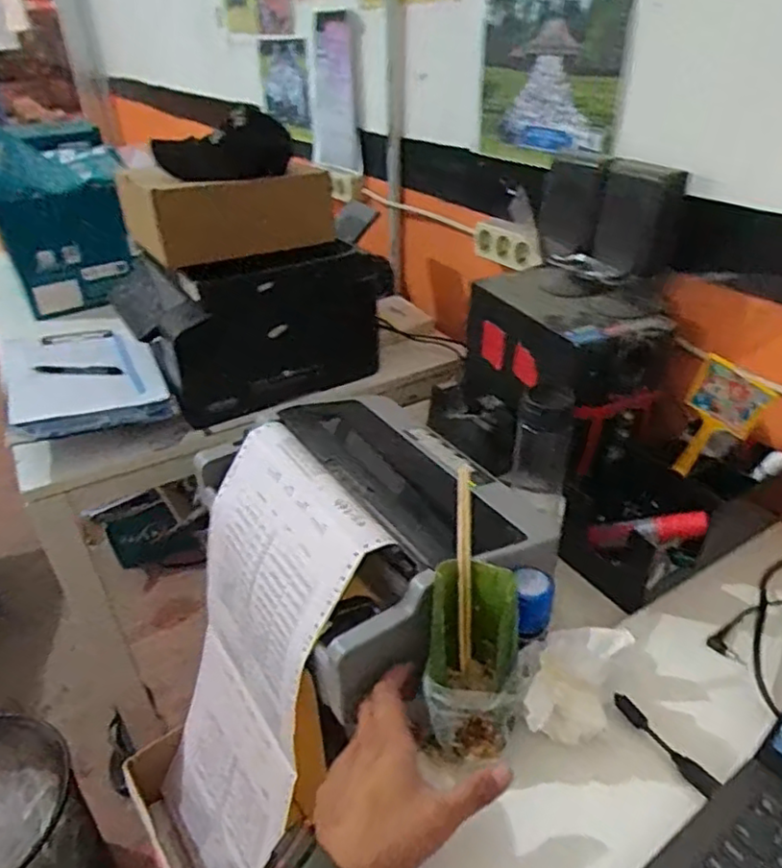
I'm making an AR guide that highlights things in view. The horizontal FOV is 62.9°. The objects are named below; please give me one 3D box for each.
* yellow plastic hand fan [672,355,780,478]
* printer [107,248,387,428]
[{"bbox_3d":[0.305,-0.004,0.614,0.012,0.218,0.062,-44,64,-11],"label":"yellow plastic hand fan"},{"bbox_3d":[-0.246,-0.221,1.085,0.351,0.219,0.318,-22,38,-27],"label":"printer"}]

